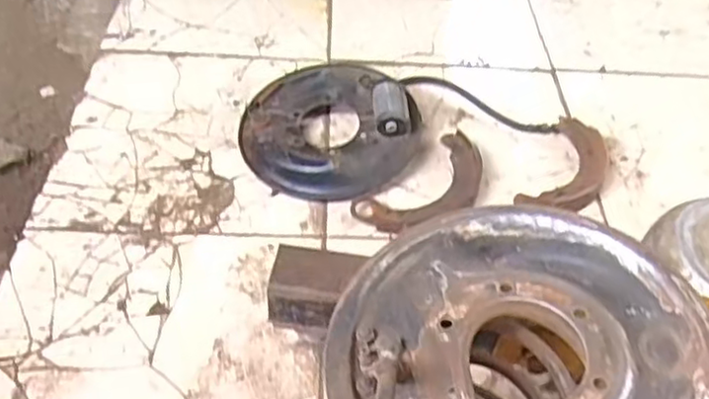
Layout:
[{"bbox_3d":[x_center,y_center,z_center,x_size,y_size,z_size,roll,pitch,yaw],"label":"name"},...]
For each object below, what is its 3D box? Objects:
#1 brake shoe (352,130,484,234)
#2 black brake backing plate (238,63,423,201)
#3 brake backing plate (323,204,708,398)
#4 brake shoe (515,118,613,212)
[{"bbox_3d":[0.112,-0.012,0.986,0.118,0.031,0.224,38,57,25],"label":"brake shoe"},{"bbox_3d":[-0.043,-0.118,1.028,0.243,0.090,0.247,2,50,-2],"label":"black brake backing plate"},{"bbox_3d":[0.116,0.104,0.479,0.253,0.059,0.254,2,50,-2],"label":"brake backing plate"},{"bbox_3d":[0.330,-0.041,1.034,0.104,0.033,0.204,26,53,17],"label":"brake shoe"}]

